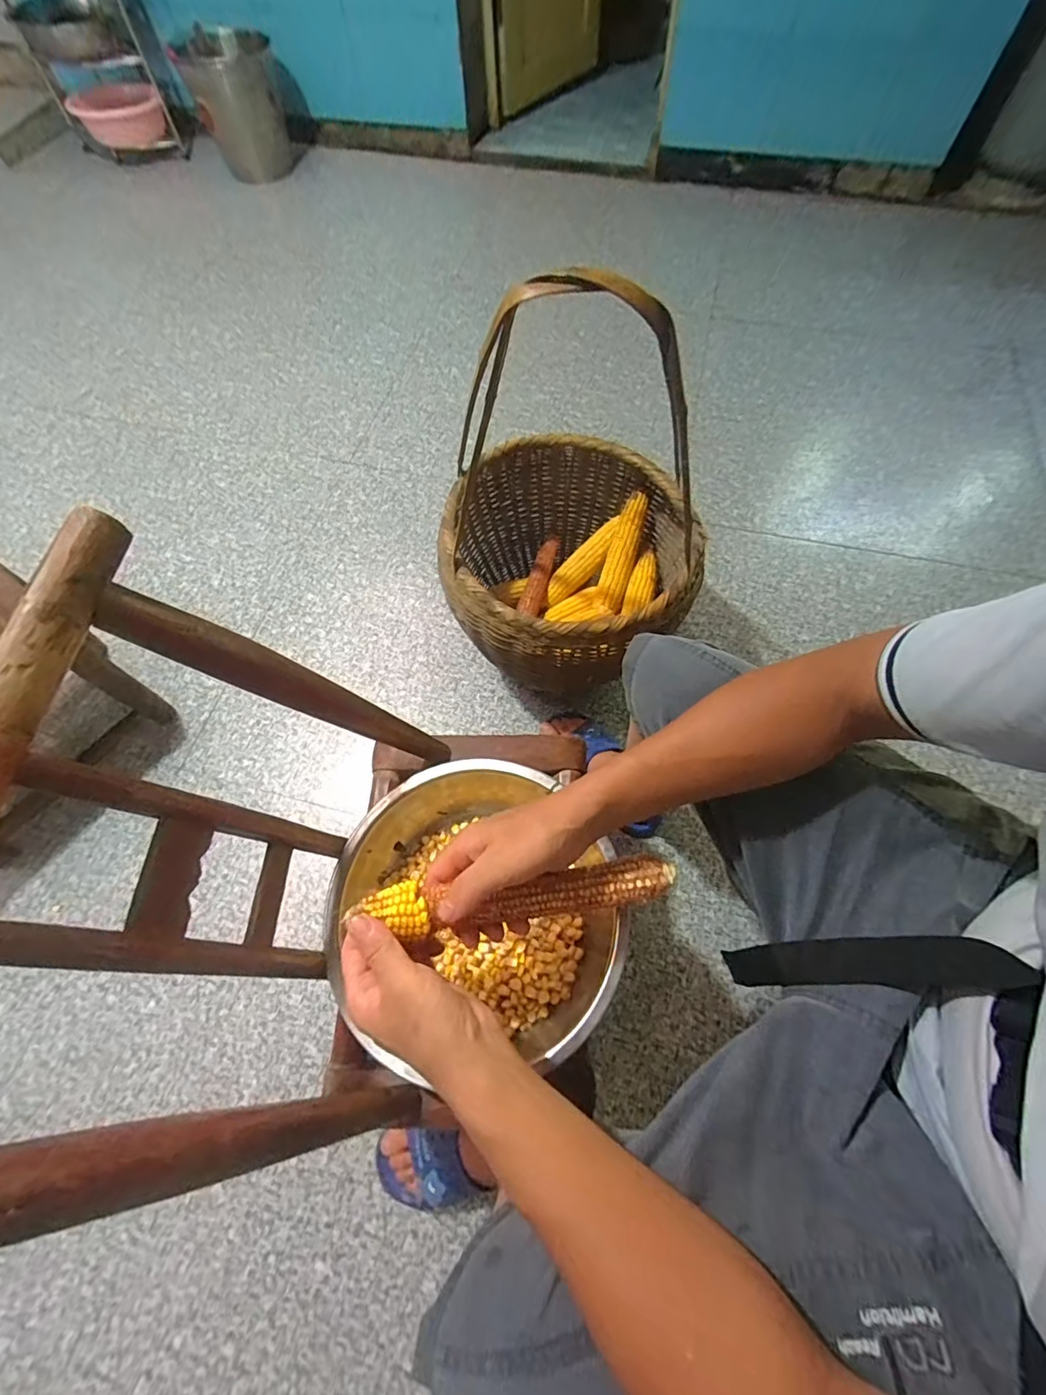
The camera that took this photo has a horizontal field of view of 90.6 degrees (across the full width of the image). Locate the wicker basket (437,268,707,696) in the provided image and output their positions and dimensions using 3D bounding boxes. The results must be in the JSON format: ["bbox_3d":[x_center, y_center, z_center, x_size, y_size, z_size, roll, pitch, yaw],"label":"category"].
[{"bbox_3d":[0.073,-0.259,0.717,0.367,0.547,0.374,4,63,5],"label":"wicker basket"}]

